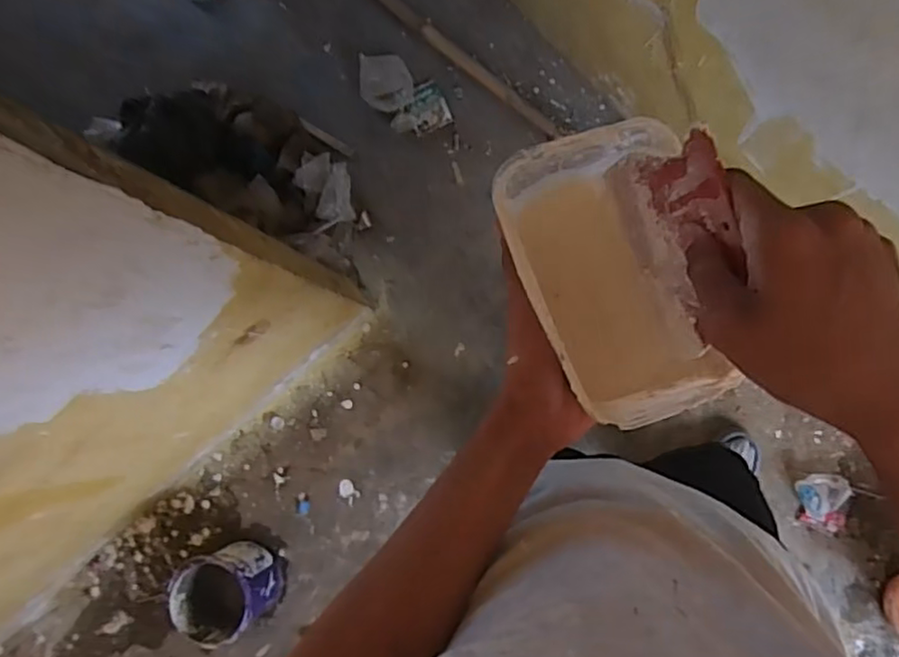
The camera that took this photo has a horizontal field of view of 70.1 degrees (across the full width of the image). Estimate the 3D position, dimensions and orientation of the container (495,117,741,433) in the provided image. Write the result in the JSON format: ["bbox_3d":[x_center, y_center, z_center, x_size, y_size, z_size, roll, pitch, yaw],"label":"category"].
[{"bbox_3d":[0.102,-0.033,0.395,0.109,0.058,0.173,-17,86,6],"label":"container"}]

